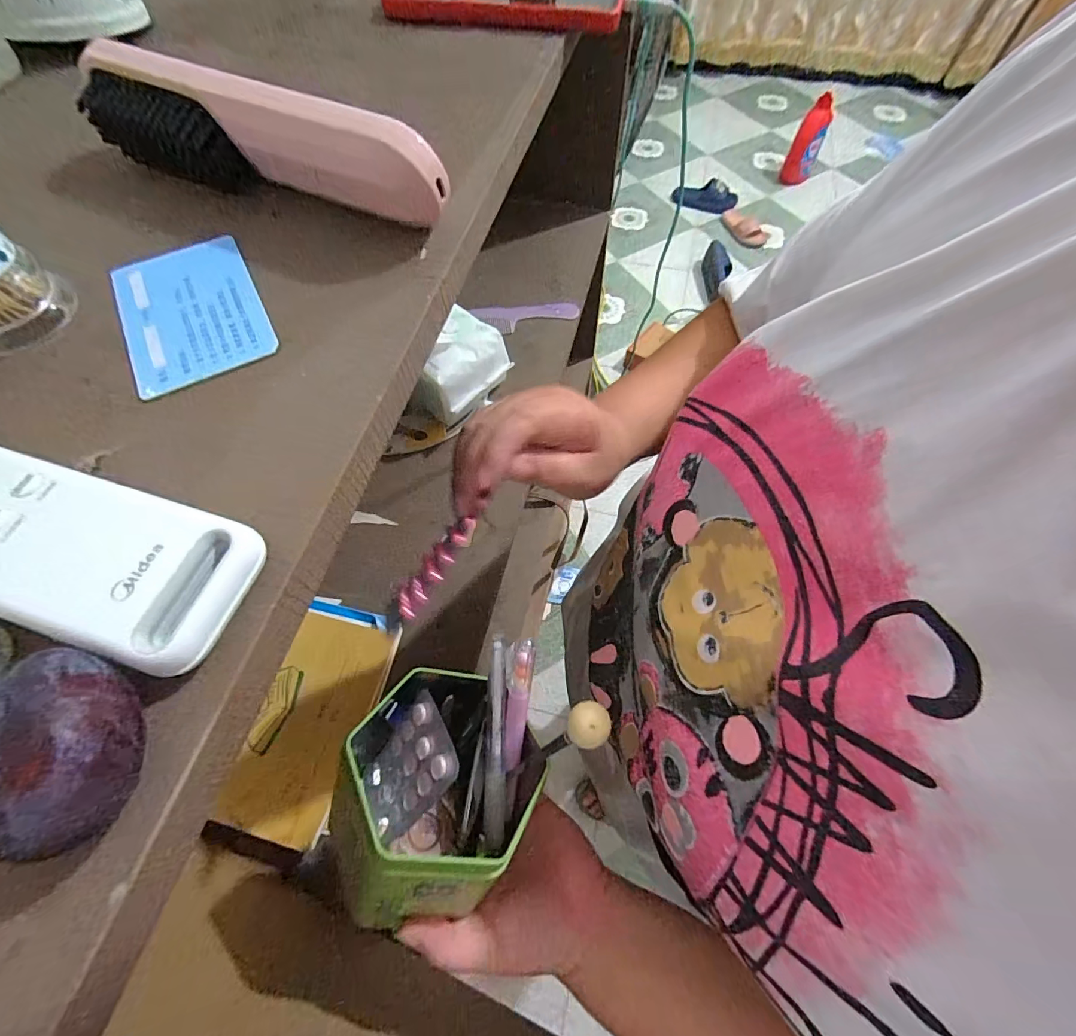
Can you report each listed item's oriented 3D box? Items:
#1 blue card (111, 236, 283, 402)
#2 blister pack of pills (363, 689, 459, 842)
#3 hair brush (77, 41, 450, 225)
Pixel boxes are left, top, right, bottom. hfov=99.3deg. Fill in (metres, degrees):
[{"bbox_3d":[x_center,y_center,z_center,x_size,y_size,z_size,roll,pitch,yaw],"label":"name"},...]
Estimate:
[{"bbox_3d":[-0.148,-0.090,0.195,0.054,0.004,0.084,-28,67,-12],"label":"blue card"},{"bbox_3d":[-0.075,0.145,0.263,0.079,0.007,0.052,-53,46,18],"label":"blister pack of pills"},{"bbox_3d":[-0.133,-0.174,0.209,0.194,0.036,0.024,19,66,10],"label":"hair brush"}]

